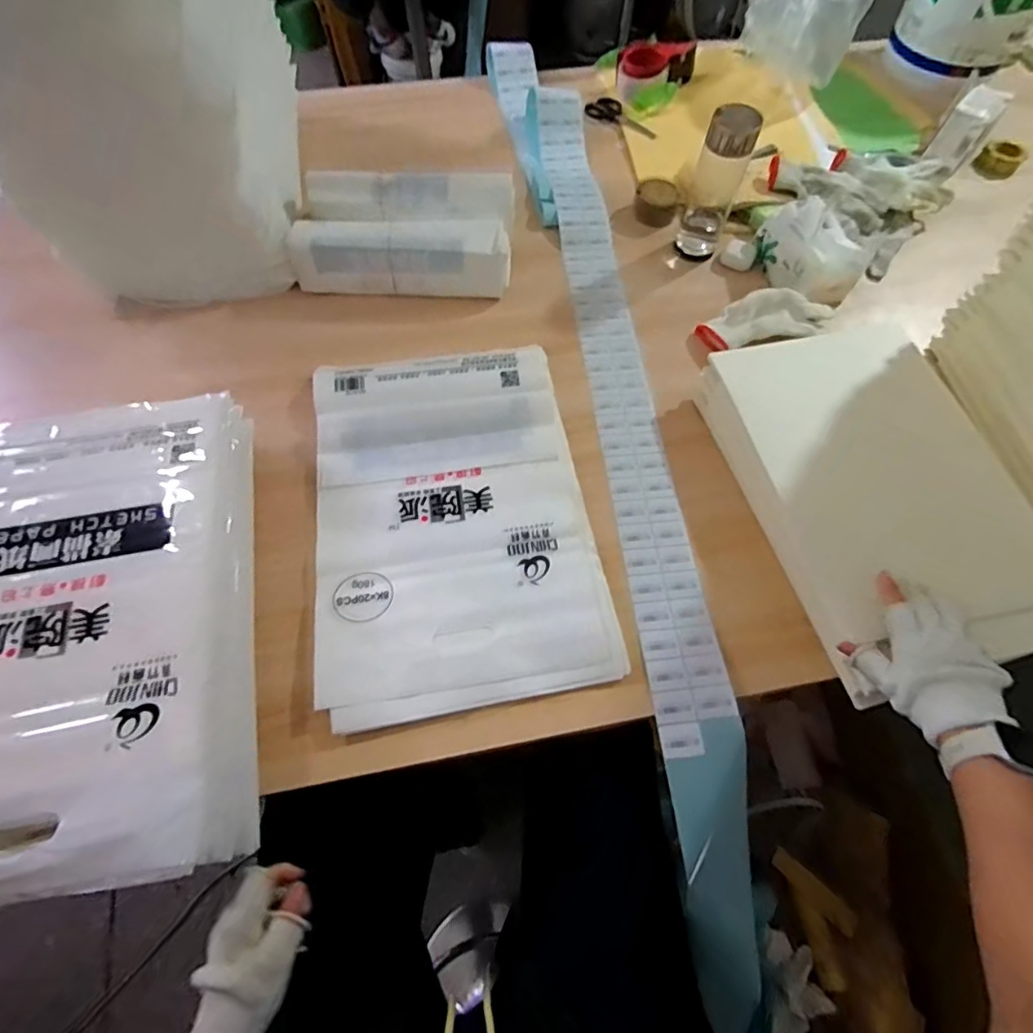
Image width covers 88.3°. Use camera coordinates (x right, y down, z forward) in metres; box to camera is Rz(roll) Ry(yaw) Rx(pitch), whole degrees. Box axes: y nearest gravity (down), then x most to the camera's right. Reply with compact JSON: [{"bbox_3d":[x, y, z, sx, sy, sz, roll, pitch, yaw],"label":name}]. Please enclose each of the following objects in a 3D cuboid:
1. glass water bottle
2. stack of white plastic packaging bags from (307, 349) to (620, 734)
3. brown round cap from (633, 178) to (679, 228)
[{"bbox_3d":[0.279,-0.463,0.750,0.062,0.178,0.061,23,67,10],"label":"glass water bottle"},{"bbox_3d":[-0.078,-0.003,0.617,0.302,0.029,0.431,-9,66,-5],"label":"stack of white plastic packaging bags"},{"bbox_3d":[0.226,-0.506,0.855,0.070,0.037,0.060,15,66,6],"label":"brown round cap"}]

